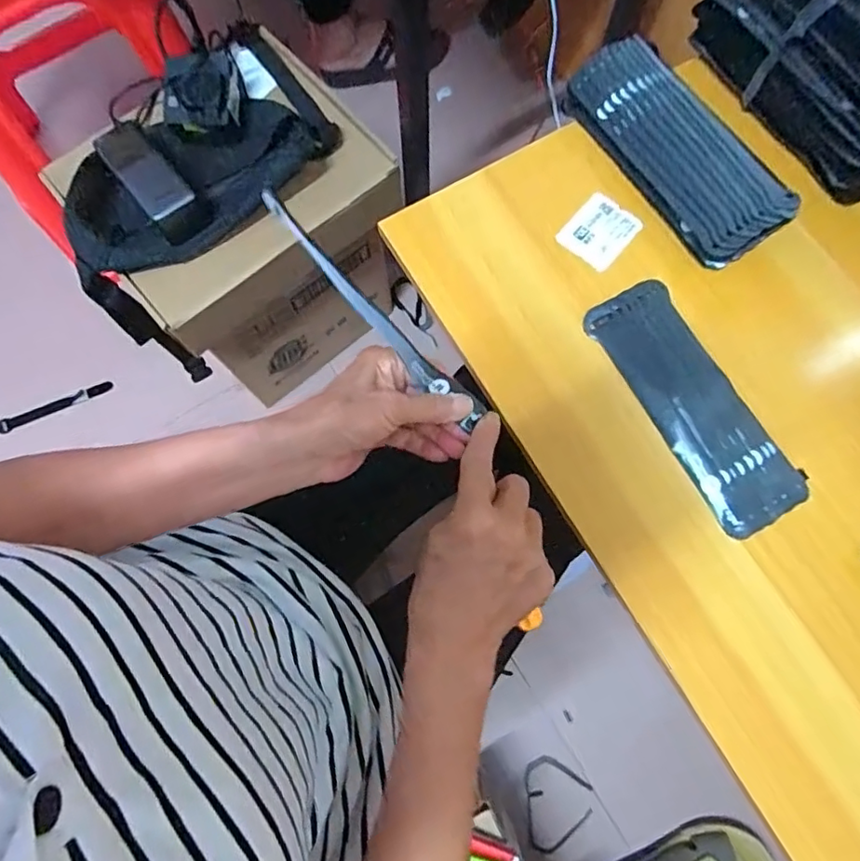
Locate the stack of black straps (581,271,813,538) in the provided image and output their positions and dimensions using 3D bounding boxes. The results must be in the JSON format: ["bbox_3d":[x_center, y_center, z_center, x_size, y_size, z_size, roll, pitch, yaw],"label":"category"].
[{"bbox_3d":[0.198,-0.021,0.424,0.073,0.010,0.198,-30,78,-5],"label":"stack of black straps"}]

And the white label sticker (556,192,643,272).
[{"bbox_3d":[0.139,-0.164,0.463,0.049,0.005,0.058,41,82,10],"label":"white label sticker"}]

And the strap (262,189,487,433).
[{"bbox_3d":[-0.035,-0.072,0.348,0.022,0.011,0.184,-45,101,-8],"label":"strap"}]

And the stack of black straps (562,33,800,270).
[{"bbox_3d":[0.202,-0.231,0.457,0.085,0.035,0.203,-31,78,-5],"label":"stack of black straps"}]

